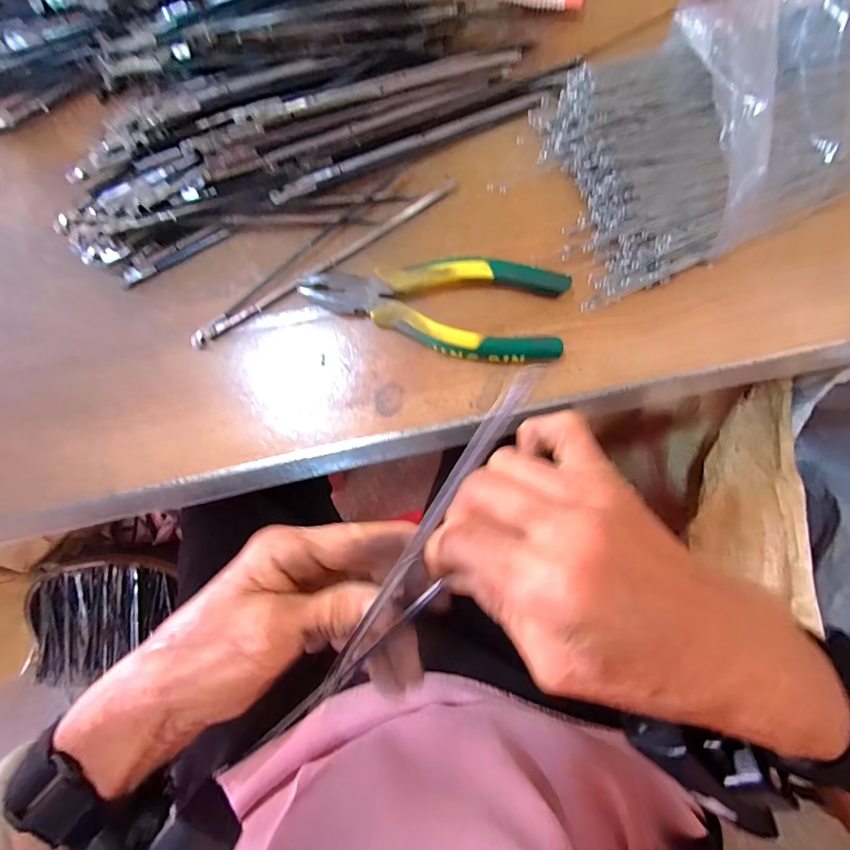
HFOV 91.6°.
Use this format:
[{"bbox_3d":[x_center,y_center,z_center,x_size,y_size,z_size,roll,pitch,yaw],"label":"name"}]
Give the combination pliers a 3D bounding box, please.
[{"bbox_3d":[0.005,-0.071,0.249,0.155,0.019,0.057,5,90,0],"label":"combination pliers"}]

